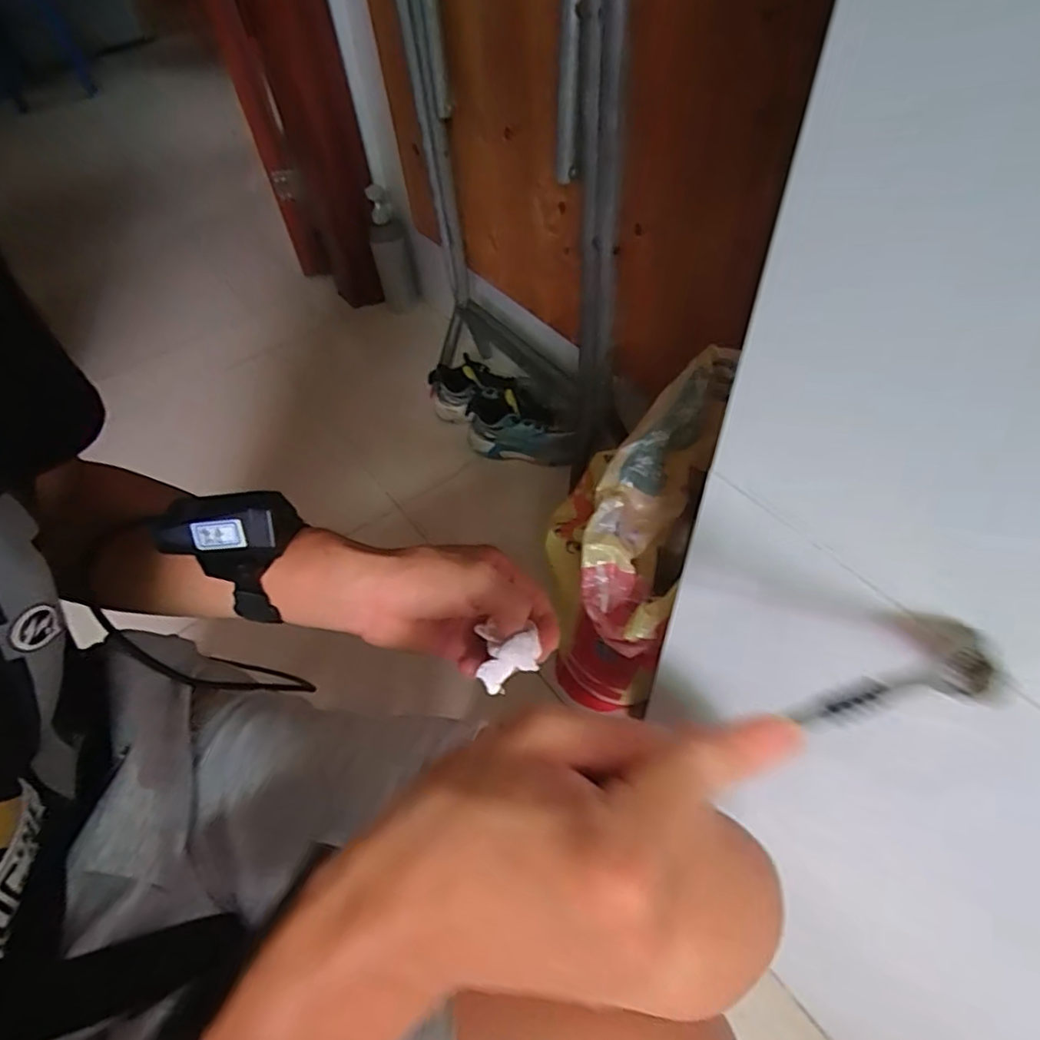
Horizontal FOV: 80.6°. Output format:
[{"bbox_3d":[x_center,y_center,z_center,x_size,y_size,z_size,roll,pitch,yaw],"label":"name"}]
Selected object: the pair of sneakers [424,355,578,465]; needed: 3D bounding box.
[{"bbox_3d":[-0.043,-0.182,1.111,0.296,0.099,0.105,37,64,27],"label":"pair of sneakers"}]

